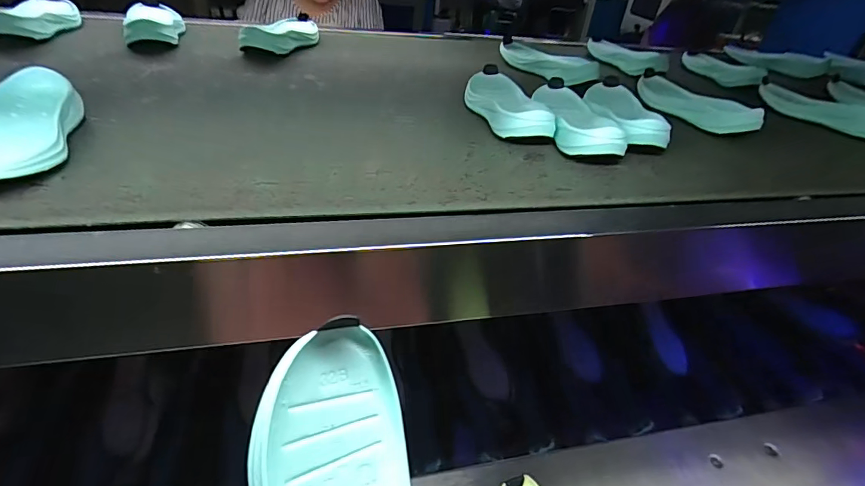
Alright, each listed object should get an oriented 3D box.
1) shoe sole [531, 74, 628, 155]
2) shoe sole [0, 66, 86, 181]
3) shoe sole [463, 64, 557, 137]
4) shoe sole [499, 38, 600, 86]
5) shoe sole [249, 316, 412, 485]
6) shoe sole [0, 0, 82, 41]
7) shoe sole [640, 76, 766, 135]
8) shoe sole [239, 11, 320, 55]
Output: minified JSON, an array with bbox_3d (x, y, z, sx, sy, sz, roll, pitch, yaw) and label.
[{"bbox_3d":[0.194,-0.174,0.625,0.081,0.043,0.221,3,36,-6],"label":"shoe sole"},{"bbox_3d":[-0.393,-0.106,0.426,0.082,0.043,0.216,-9,39,-21],"label":"shoe sole"},{"bbox_3d":[0.102,-0.206,0.651,0.097,0.041,0.217,3,36,-5],"label":"shoe sole"},{"bbox_3d":[0.208,-0.349,0.866,0.081,0.039,0.231,-14,41,-27],"label":"shoe sole"},{"bbox_3d":[-0.044,0.154,0.244,0.084,0.031,0.214,-8,67,-20],"label":"shoe sole"},{"bbox_3d":[-0.643,-0.376,0.749,0.084,0.044,0.214,-9,41,-18],"label":"shoe sole"},{"bbox_3d":[0.426,-0.230,0.737,0.076,0.037,0.218,-9,39,-21],"label":"shoe sole"},{"bbox_3d":[-0.270,-0.391,0.838,0.101,0.043,0.228,3,36,-5],"label":"shoe sole"}]

